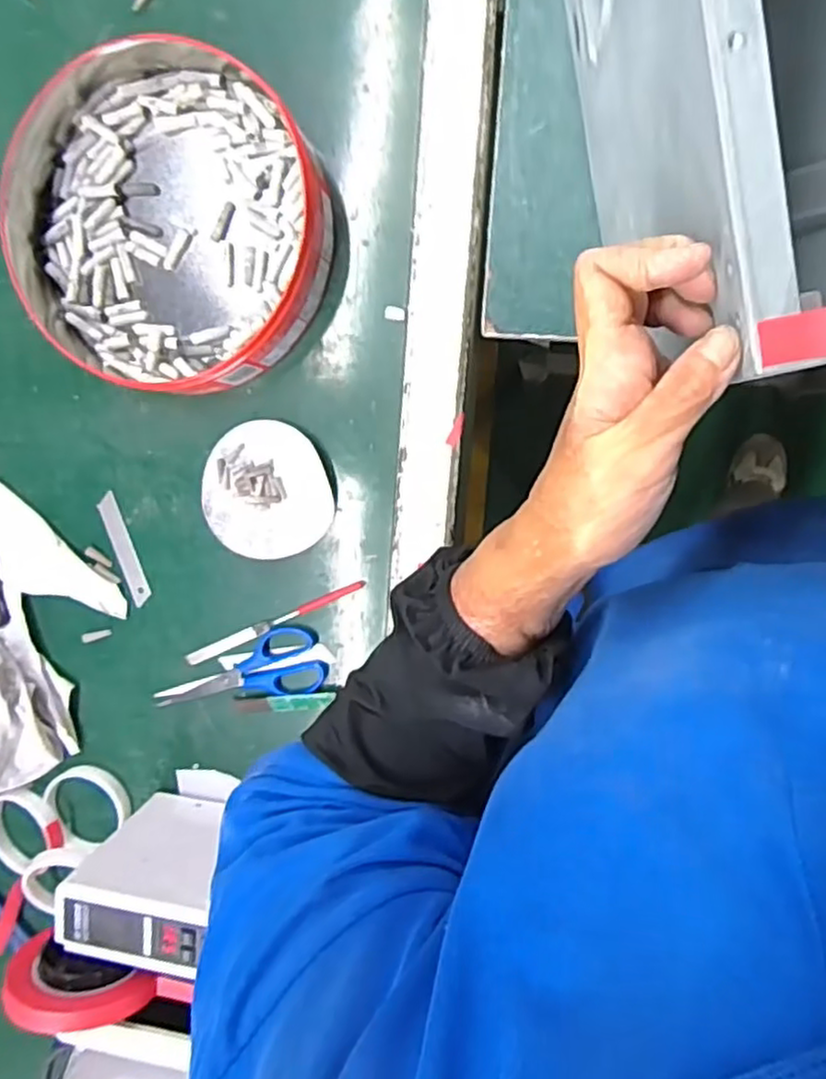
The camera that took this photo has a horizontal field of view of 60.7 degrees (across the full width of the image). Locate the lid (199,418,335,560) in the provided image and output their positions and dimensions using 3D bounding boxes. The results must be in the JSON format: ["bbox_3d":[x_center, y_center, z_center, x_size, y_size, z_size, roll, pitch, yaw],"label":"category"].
[{"bbox_3d":[-0.127,-0.041,0.603,0.107,0.022,0.114,1,99,9],"label":"lid"}]

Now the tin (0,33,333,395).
[{"bbox_3d":[-0.203,-0.254,0.561,0.249,0.068,0.268,1,99,9],"label":"tin"}]

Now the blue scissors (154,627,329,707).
[{"bbox_3d":[-0.158,0.120,0.638,0.162,0.012,0.059,-12,97,11],"label":"blue scissors"}]

